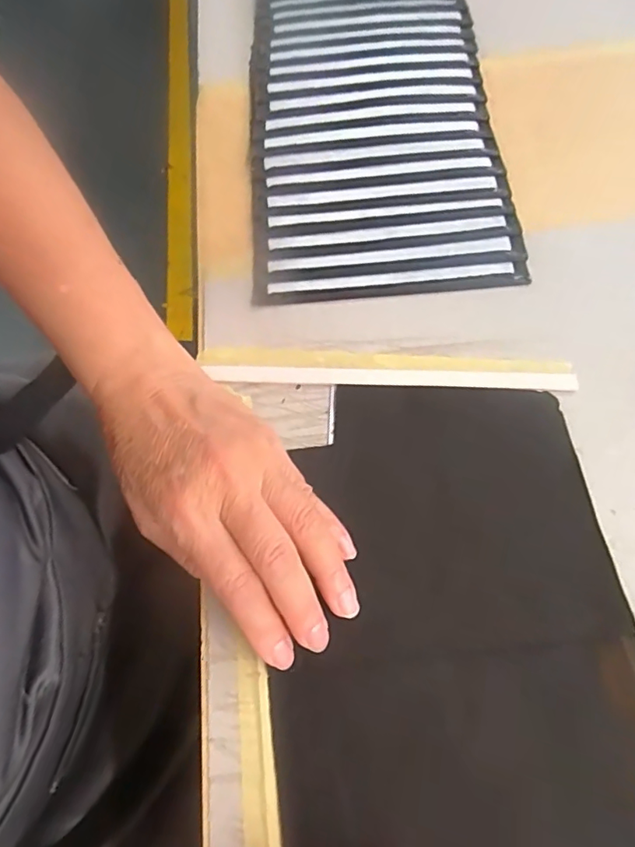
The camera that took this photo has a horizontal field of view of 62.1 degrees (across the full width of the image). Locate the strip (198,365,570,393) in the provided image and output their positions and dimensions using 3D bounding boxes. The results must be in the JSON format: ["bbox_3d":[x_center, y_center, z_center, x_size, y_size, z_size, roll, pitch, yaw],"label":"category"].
[{"bbox_3d":[0.041,-0.026,0.304,0.207,0.004,0.011,1,66,4],"label":"strip"}]

